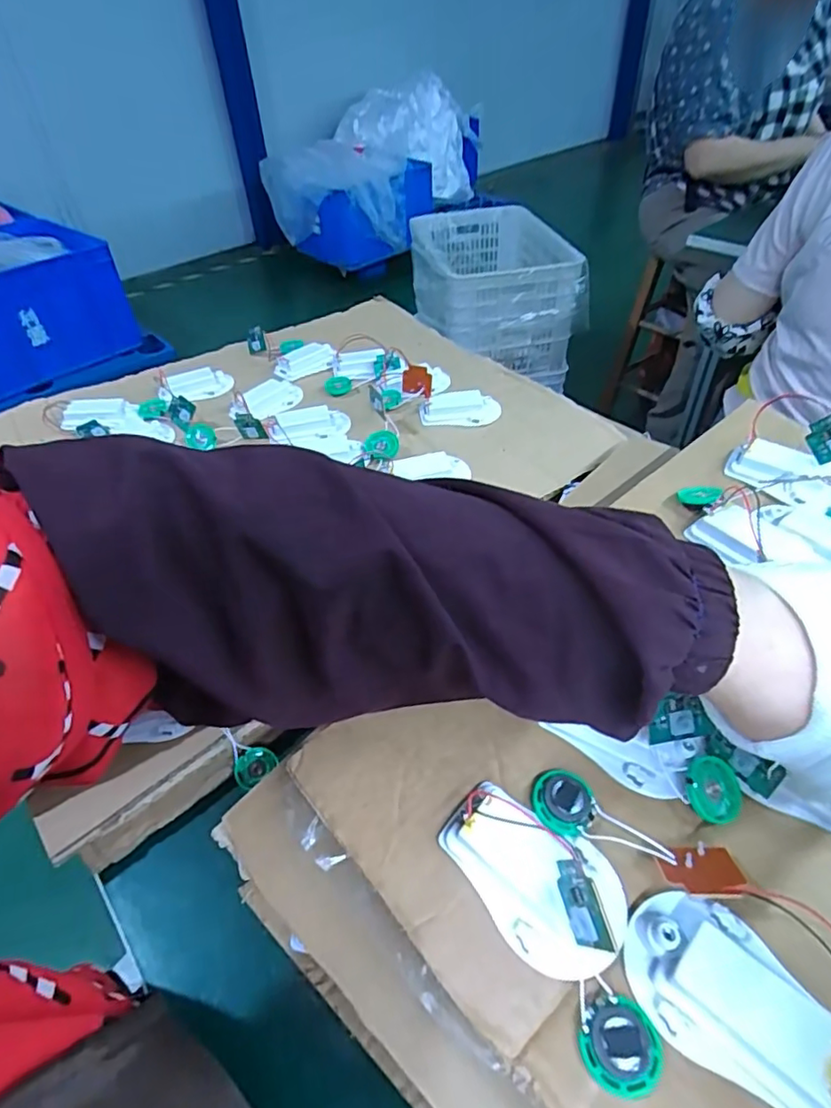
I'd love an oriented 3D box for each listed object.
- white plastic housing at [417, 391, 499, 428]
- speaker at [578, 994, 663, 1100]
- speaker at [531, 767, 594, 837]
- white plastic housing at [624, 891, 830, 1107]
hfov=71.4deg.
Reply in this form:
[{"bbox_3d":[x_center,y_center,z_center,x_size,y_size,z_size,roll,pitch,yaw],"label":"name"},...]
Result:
[{"bbox_3d":[0.046,-0.146,0.579,0.079,0.021,0.031,-2,51,-5],"label":"white plastic housing"},{"bbox_3d":[0.075,0.179,0.210,0.028,0.010,0.027,-10,52,-11],"label":"speaker"},{"bbox_3d":[0.068,0.112,0.264,0.027,0.007,0.030,4,50,1],"label":"speaker"},{"bbox_3d":[0.119,0.161,0.211,0.074,0.022,0.050,36,57,24],"label":"white plastic housing"}]

